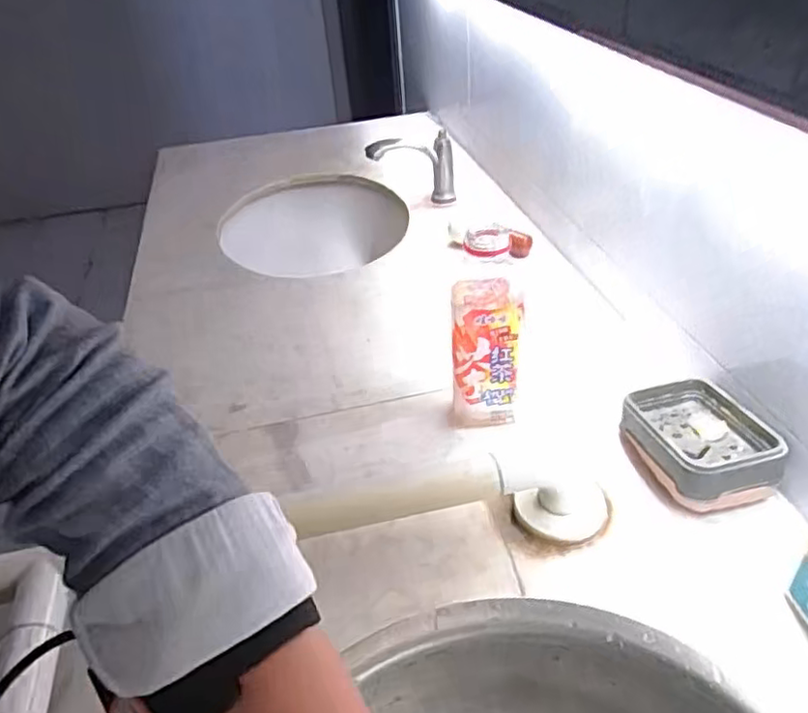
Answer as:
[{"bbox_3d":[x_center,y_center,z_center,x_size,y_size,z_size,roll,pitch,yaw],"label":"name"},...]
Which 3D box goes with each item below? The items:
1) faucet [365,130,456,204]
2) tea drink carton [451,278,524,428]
[{"bbox_3d":[0.010,-0.295,1.060,0.139,0.107,0.049,-6,35,2],"label":"faucet"},{"bbox_3d":[0.075,-0.002,0.628,0.069,0.147,0.046,-3,35,6],"label":"tea drink carton"}]

